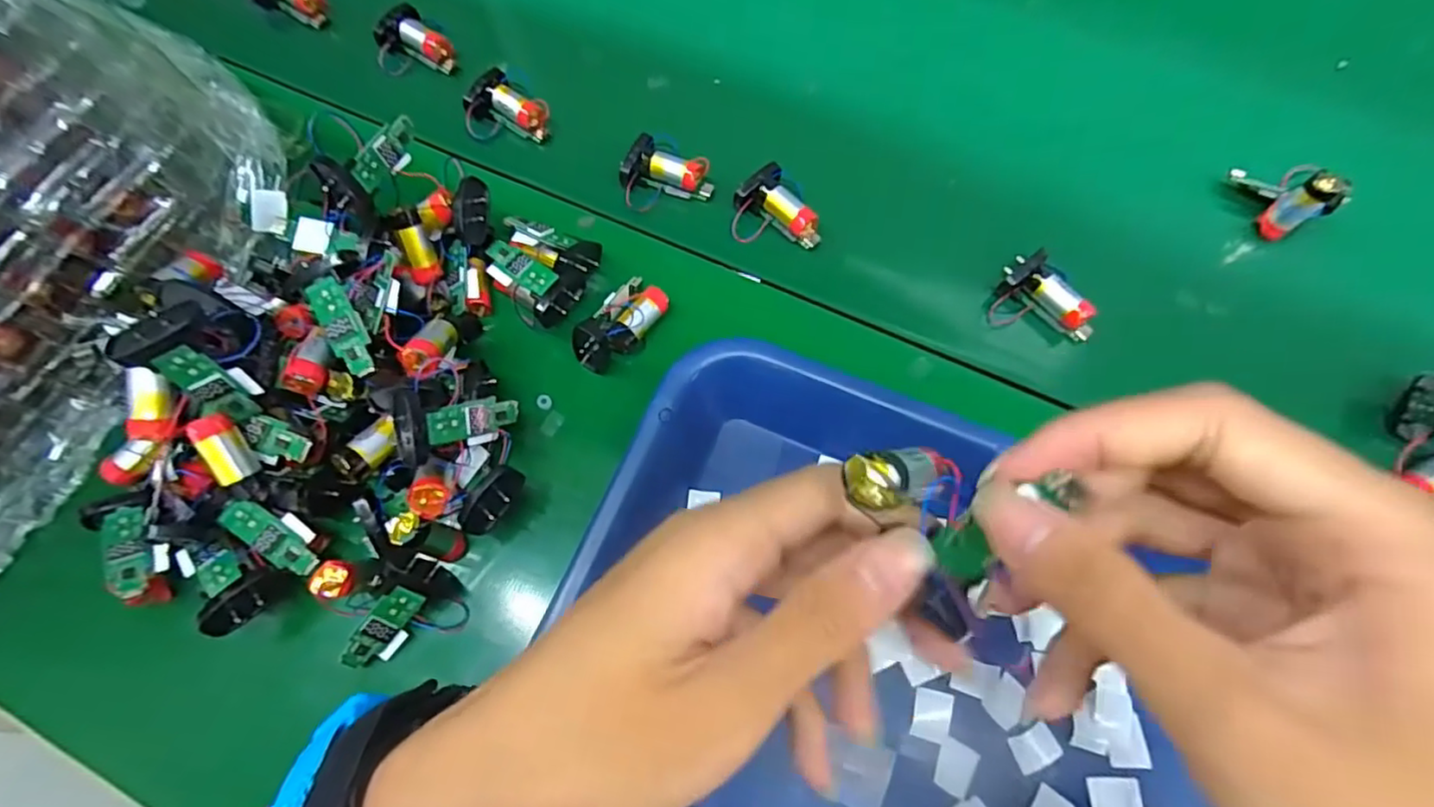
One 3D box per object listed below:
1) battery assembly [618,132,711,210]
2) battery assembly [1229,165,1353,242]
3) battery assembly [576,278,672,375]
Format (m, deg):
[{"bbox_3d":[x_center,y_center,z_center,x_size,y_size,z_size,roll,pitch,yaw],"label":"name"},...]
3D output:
[{"bbox_3d":[-0.029,-0.130,0.365,0.049,0.016,0.040,19,71,9],"label":"battery assembly"},{"bbox_3d":[0.304,-0.114,0.341,0.021,0.044,0.049,-41,73,-12],"label":"battery assembly"},{"bbox_3d":[-0.049,-0.040,0.327,0.025,0.028,0.054,33,73,13],"label":"battery assembly"}]

